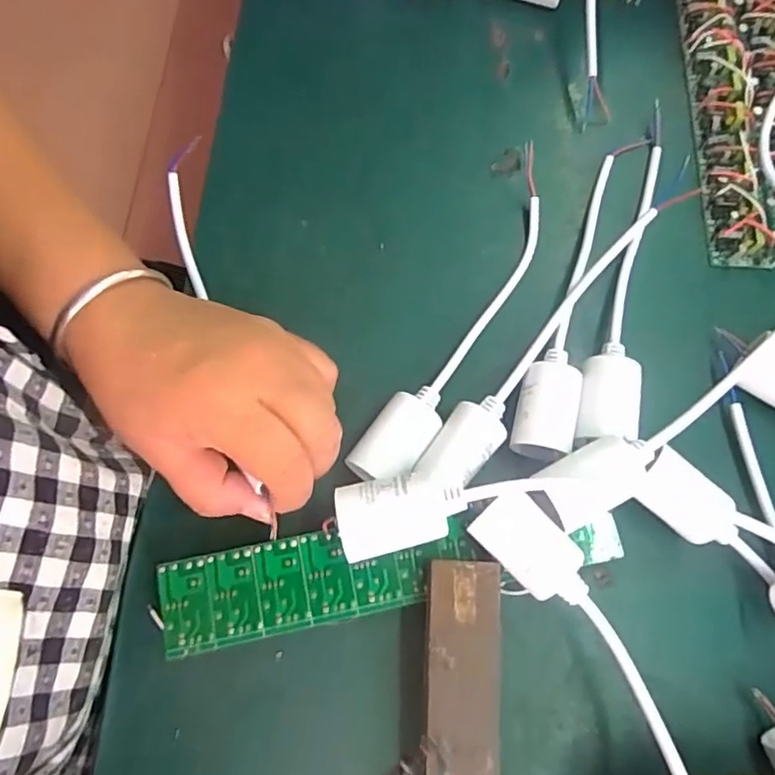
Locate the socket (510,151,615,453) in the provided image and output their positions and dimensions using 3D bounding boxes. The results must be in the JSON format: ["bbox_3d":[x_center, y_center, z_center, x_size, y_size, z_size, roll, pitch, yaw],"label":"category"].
[{"bbox_3d":[0.094,-0.049,0.312,0.027,0.028,0.184,16,73,4],"label":"socket"}]

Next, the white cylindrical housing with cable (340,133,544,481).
[{"bbox_3d":[0.040,-0.037,0.307,0.030,0.027,0.196,27,75,7],"label":"white cylindrical housing with cable"}]

